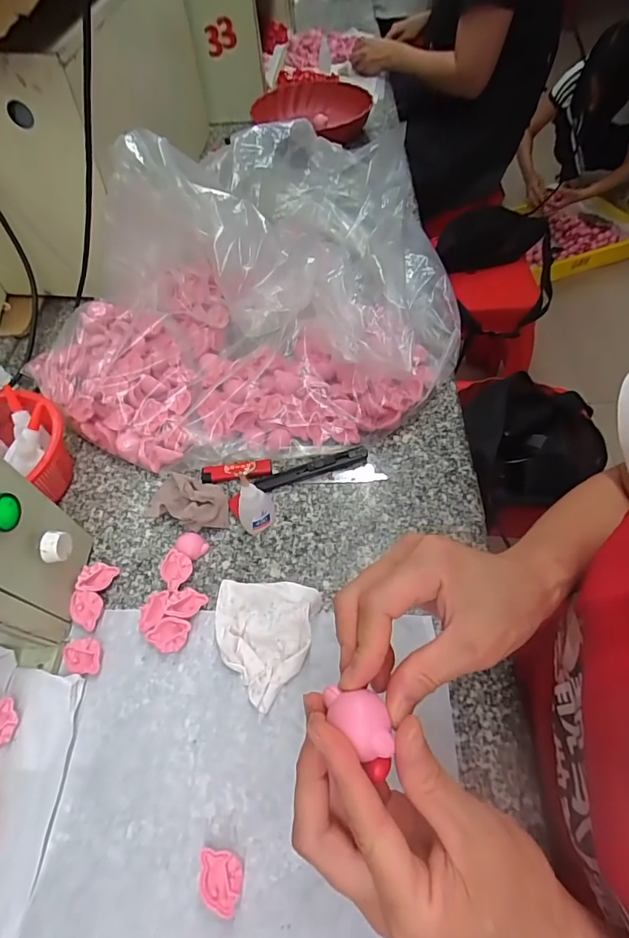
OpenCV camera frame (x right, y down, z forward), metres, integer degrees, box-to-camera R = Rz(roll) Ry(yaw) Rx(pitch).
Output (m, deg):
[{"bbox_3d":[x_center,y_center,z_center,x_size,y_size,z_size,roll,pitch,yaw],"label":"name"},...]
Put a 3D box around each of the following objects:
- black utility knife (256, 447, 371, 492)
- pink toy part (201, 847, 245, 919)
[{"bbox_3d":[-0.003,-0.002,0.483,0.121,0.010,0.022,-16,57,-6],"label":"black utility knife"},{"bbox_3d":[-0.063,0.276,0.304,0.030,0.011,0.032,4,57,7],"label":"pink toy part"}]

